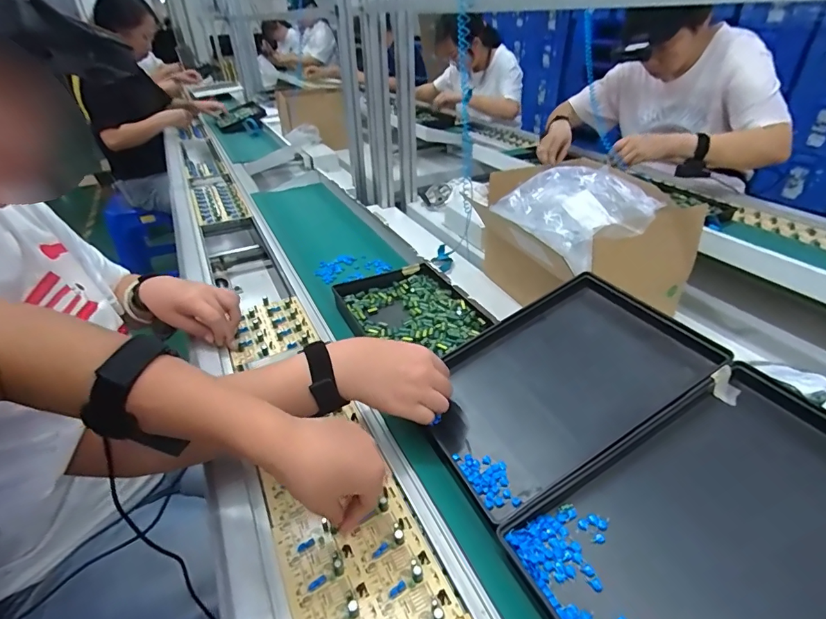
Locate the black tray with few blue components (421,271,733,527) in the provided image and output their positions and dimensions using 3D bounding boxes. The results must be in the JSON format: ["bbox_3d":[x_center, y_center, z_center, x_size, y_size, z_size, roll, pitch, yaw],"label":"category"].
[{"bbox_3d":[0.155,0.070,0.472,0.295,0.033,0.188,-30,43,-13],"label":"black tray with few blue components"}]

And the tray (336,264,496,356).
[{"bbox_3d":[-0.005,0.003,0.634,0.159,0.032,0.199,-18,37,-22],"label":"tray"}]

